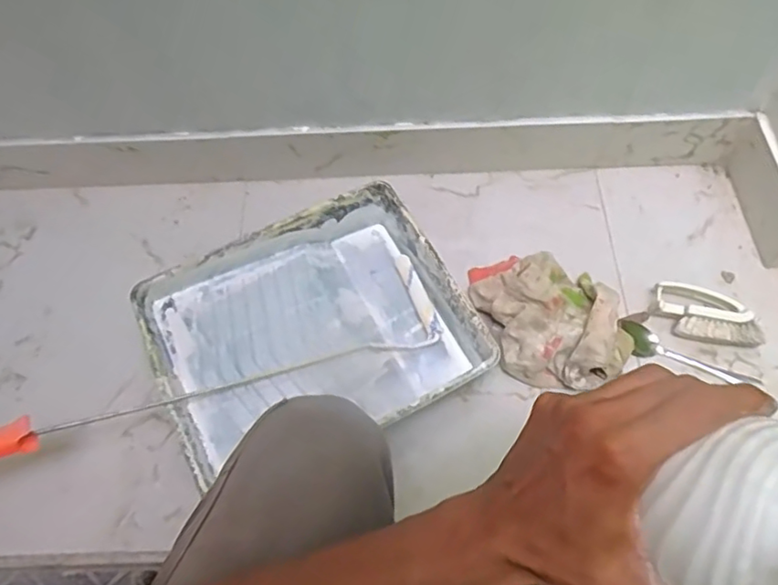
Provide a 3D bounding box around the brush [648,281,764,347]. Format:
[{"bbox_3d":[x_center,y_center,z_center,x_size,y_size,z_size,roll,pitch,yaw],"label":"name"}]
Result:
[{"bbox_3d":[0.381,0.032,0.728,0.129,0.042,0.062,25,66,14],"label":"brush"}]

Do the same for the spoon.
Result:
[{"bbox_3d":[0.349,0.081,0.712,0.175,0.025,0.033,24,65,-1],"label":"spoon"}]

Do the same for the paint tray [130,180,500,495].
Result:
[{"bbox_3d":[-0.089,0.050,0.712,0.336,0.072,0.281,-26,64,-11],"label":"paint tray"}]

